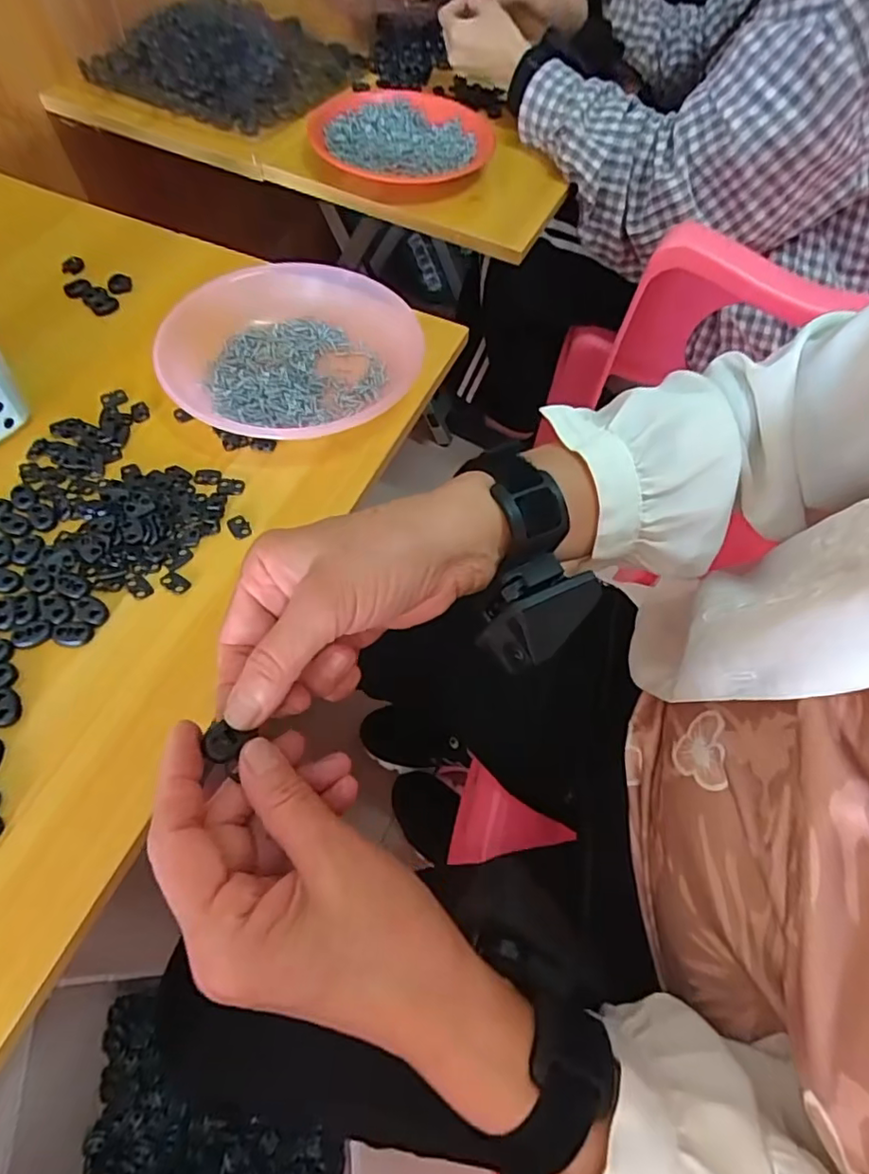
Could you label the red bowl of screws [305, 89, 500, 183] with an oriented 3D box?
[{"bbox_3d":[-0.034,-0.493,0.662,0.193,0.030,0.212,2,60,-3],"label":"red bowl of screws"}]

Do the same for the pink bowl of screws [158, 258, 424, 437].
[{"bbox_3d":[-0.106,-0.180,0.464,0.171,0.042,0.201,16,60,5],"label":"pink bowl of screws"}]

